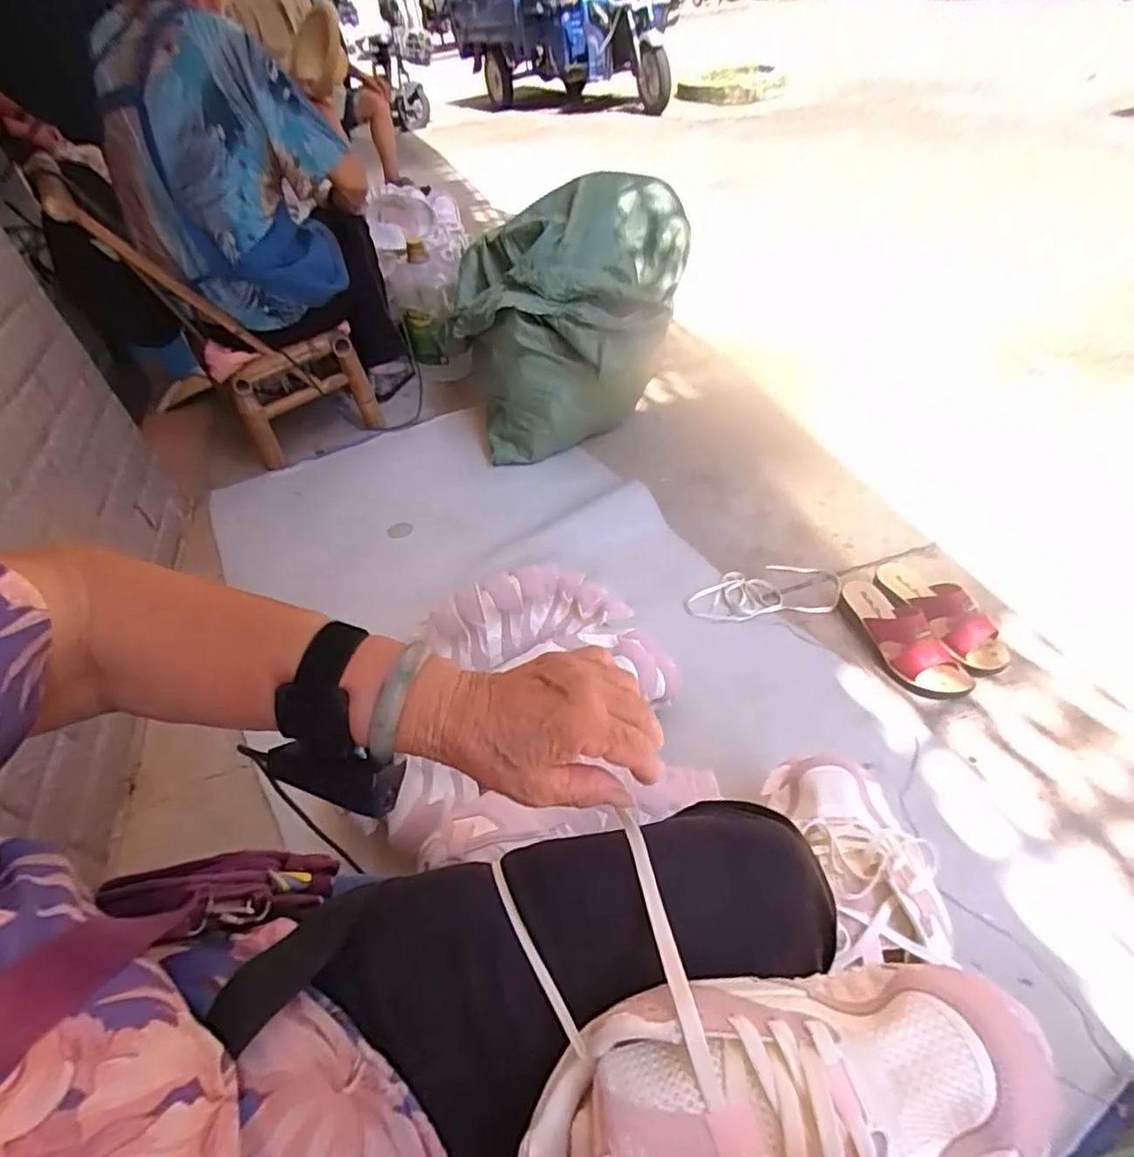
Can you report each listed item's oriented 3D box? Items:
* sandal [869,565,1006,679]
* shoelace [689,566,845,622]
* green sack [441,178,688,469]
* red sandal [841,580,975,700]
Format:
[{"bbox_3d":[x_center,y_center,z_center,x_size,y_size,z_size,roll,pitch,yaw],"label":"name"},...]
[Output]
[{"bbox_3d":[0.574,0.048,0.959,0.080,0.079,0.227,-19,46,-9],"label":"sandal"},{"bbox_3d":[0.335,0.020,1.052,0.267,0.013,0.114,-6,44,-1],"label":"shoelace"},{"bbox_3d":[0.010,-0.556,1.374,0.532,0.408,0.478,-8,45,1],"label":"green sack"},{"bbox_3d":[0.499,0.078,0.930,0.089,0.077,0.230,-22,47,-12],"label":"red sandal"}]

